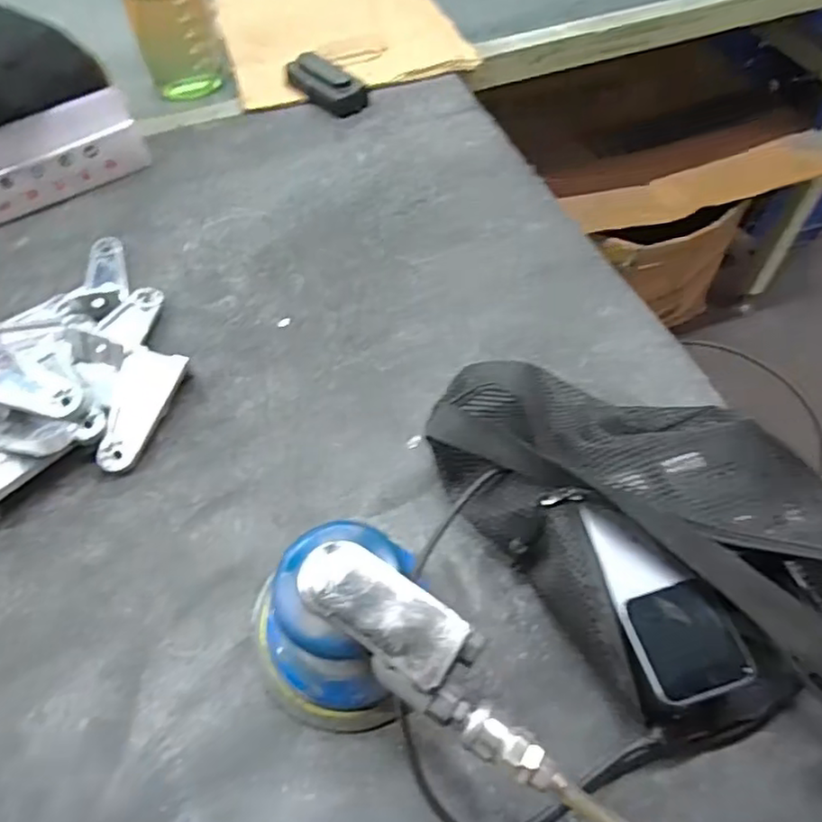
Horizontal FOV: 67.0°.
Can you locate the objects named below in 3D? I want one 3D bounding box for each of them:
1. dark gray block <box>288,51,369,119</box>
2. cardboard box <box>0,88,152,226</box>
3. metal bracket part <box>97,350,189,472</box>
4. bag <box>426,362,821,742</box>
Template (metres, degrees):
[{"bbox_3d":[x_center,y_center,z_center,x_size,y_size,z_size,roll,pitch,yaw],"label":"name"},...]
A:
[{"bbox_3d":[-0.095,-0.372,0.704,0.100,0.031,0.040,37,65,23],"label":"dark gray block"},{"bbox_3d":[-0.379,-0.220,0.584,0.252,0.078,0.037,-29,60,-16],"label":"cardboard box"},{"bbox_3d":[-0.204,-0.001,0.460,0.040,0.014,0.092,13,72,11],"label":"metal bracket part"},{"bbox_3d":[0.168,0.083,0.367,0.175,0.075,0.342,-33,61,-18],"label":"bag"}]

